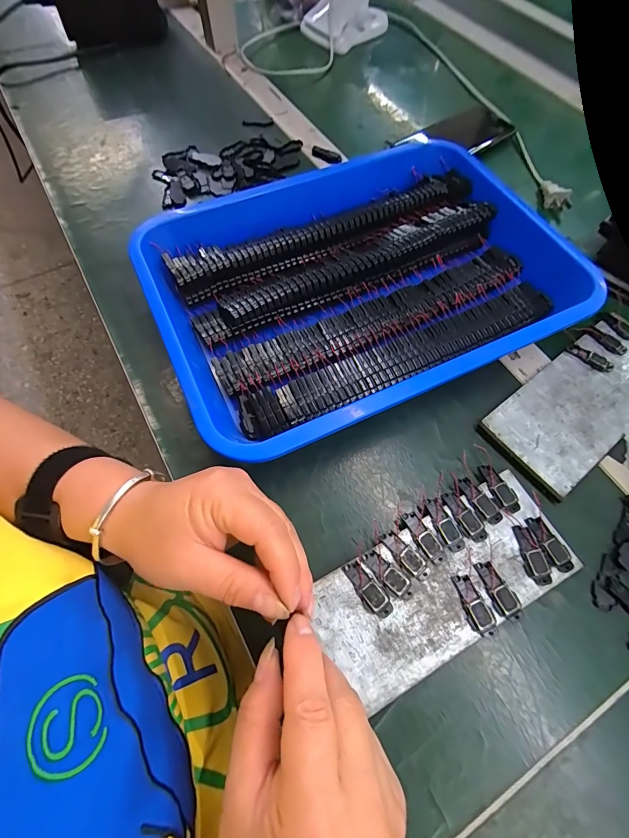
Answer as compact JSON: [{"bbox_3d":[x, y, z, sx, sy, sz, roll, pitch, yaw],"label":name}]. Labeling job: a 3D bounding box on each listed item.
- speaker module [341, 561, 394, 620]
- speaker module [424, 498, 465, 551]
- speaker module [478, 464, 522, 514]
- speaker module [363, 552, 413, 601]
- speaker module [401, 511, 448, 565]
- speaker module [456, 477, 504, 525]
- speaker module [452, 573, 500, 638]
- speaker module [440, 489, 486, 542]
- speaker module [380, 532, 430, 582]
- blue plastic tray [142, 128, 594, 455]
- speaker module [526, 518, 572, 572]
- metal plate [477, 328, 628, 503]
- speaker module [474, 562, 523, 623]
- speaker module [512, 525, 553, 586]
[{"bbox_3d":[0.035,0.112,0.248,0.013,0.005,0.039,-35,70,-16],"label":"speaker module"},{"bbox_3d":[0.092,0.075,0.268,0.013,0.004,0.039,-22,67,-11],"label":"speaker module"},{"bbox_3d":[0.138,0.051,0.281,0.016,0.004,0.039,-18,66,-10],"label":"speaker module"},{"bbox_3d":[0.049,0.104,0.252,0.013,0.006,0.038,-41,72,-18],"label":"speaker module"},{"bbox_3d":[0.077,0.083,0.264,0.012,0.004,0.039,-27,68,-13],"label":"speaker module"},{"bbox_3d":[0.121,0.059,0.275,0.014,0.004,0.038,-33,70,-16],"label":"speaker module"},{"bbox_3d":[0.105,0.121,0.247,0.015,0.005,0.039,-23,67,-12],"label":"speaker module"},{"bbox_3d":[0.108,0.069,0.270,0.014,0.004,0.039,-28,68,-14],"label":"speaker module"},{"bbox_3d":[0.063,0.093,0.258,0.013,0.006,0.038,-35,70,-16],"label":"speaker module"},{"bbox_3d":[0.050,-0.131,0.350,0.374,0.045,0.261,-25,68,-13],"label":"blue plastic tray"},{"bbox_3d":[0.165,0.087,0.265,0.014,0.004,0.039,-20,67,-11],"label":"speaker module"},{"bbox_3d":[0.235,-0.022,0.322,0.198,0.006,0.081,-36,70,-17],"label":"metal plate"},{"bbox_3d":[0.123,0.114,0.251,0.017,0.005,0.039,-23,67,-12],"label":"speaker module"},{"bbox_3d":[0.151,0.094,0.262,0.015,0.004,0.039,-12,66,-7],"label":"speaker module"}]

